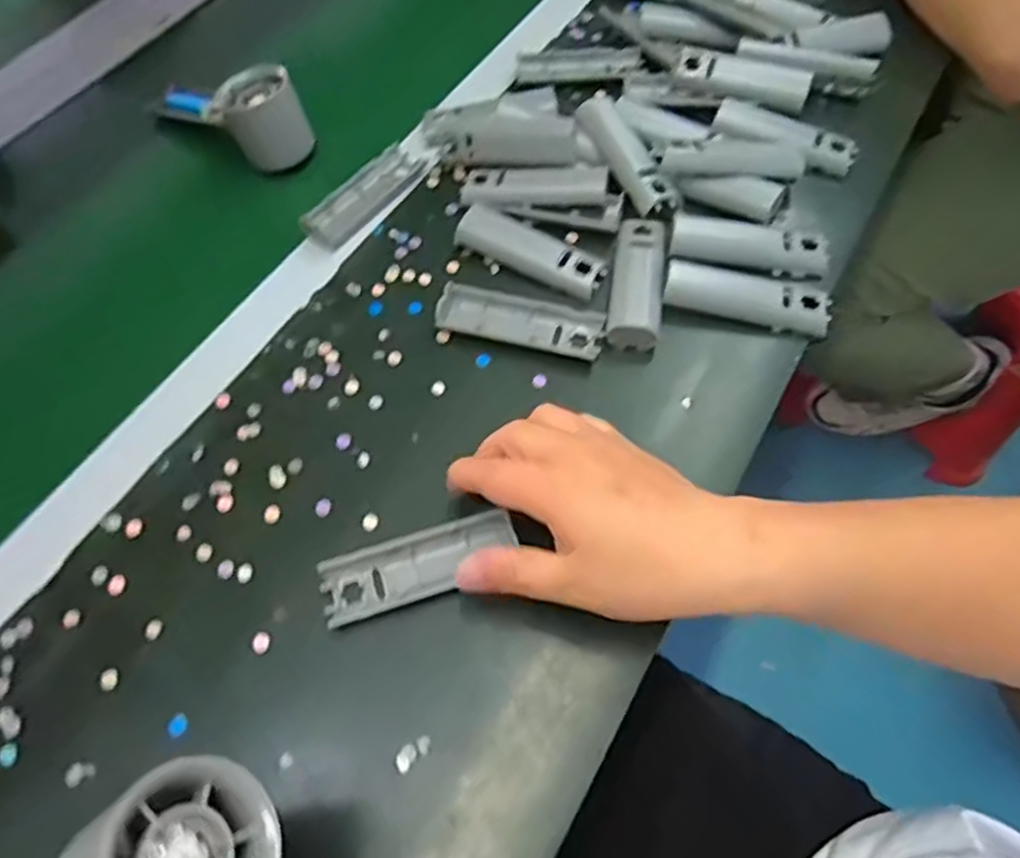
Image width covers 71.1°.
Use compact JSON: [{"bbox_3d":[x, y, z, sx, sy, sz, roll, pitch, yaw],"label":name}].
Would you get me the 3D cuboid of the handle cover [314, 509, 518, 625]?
[{"bbox_3d":[-0.048,0.071,0.376,0.103,0.012,0.035,-22,59,-5],"label":"handle cover"}]

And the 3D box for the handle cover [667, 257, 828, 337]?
[{"bbox_3d":[0.150,-0.083,0.454,0.102,0.028,0.030,11,60,9],"label":"handle cover"}]

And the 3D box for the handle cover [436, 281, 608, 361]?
[{"bbox_3d":[0.007,-0.067,0.452,0.104,0.015,0.035,13,61,11],"label":"handle cover"}]

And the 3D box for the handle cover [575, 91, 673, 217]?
[{"bbox_3d":[0.080,-0.196,0.508,0.032,0.025,0.103,-19,60,-8],"label":"handle cover"}]

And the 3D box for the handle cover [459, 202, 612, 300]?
[{"bbox_3d":[0.014,-0.122,0.476,0.103,0.019,0.029,25,64,17],"label":"handle cover"}]

